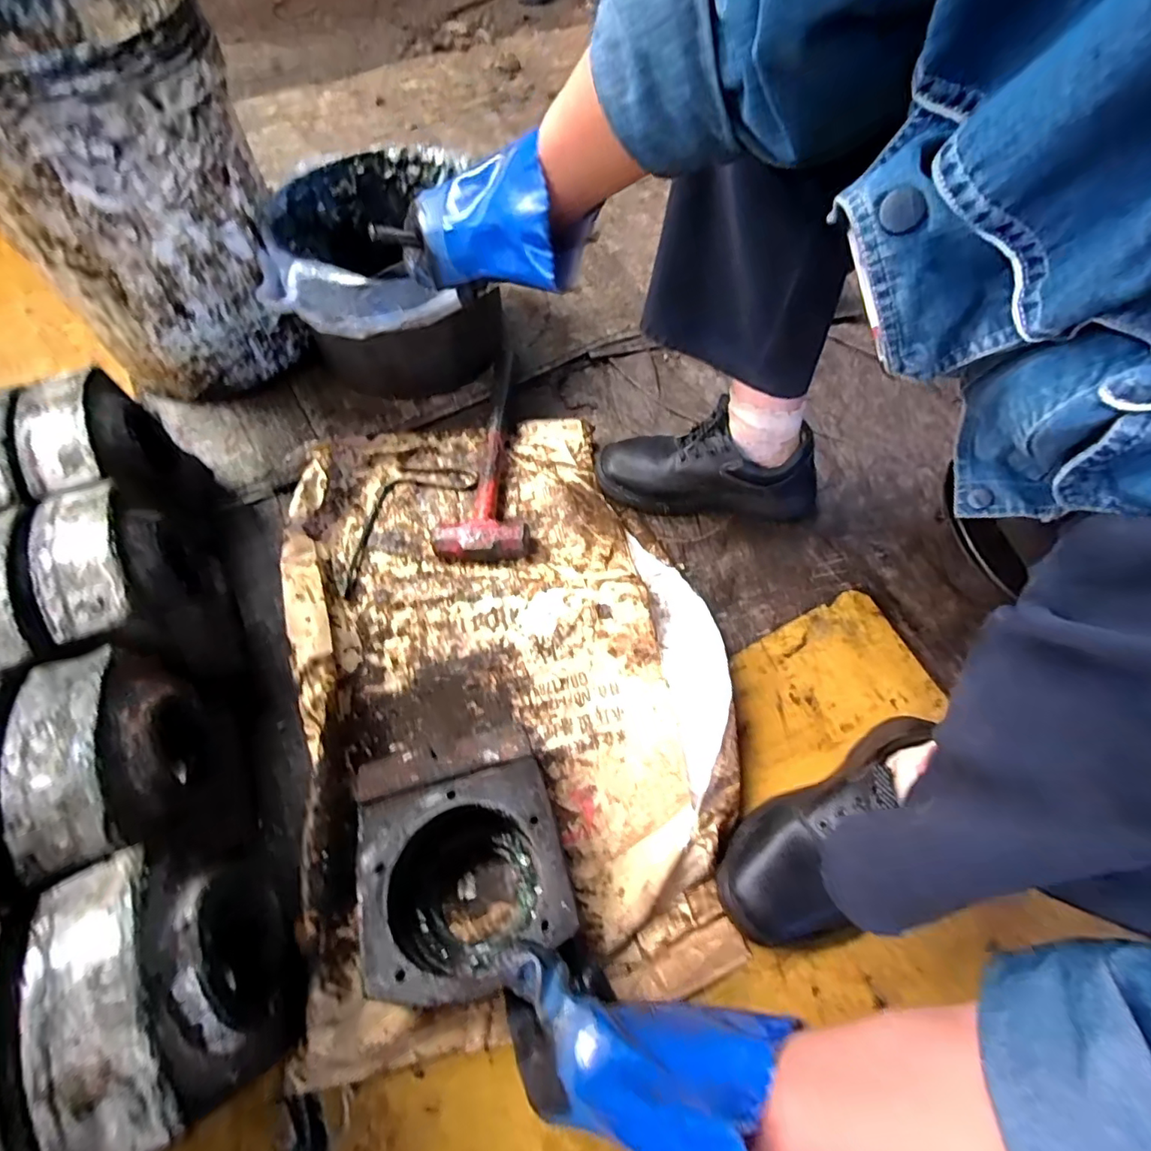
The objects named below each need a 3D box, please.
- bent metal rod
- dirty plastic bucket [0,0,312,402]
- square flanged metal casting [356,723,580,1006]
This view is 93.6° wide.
[{"bbox_3d":[-0.230,-0.077,0.686,0.091,0.008,0.224,38,68,17],"label":"bent metal rod"},{"bbox_3d":[-0.524,-0.455,0.654,0.292,0.323,0.299,1,62,-1],"label":"dirty plastic bucket"},{"bbox_3d":[-0.094,0.236,0.462,0.153,0.096,0.173,-14,64,-9],"label":"square flanged metal casting"}]

